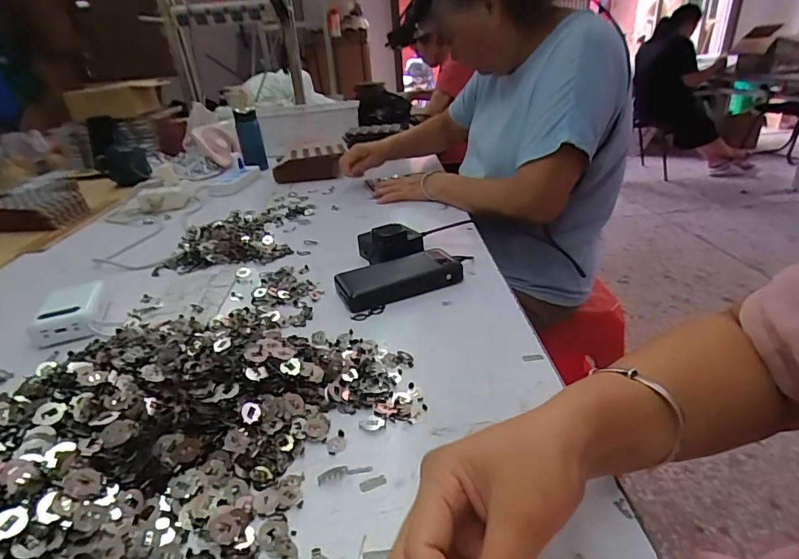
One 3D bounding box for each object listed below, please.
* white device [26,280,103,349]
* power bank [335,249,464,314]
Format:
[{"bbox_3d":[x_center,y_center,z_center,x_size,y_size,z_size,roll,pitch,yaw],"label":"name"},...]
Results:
[{"bbox_3d":[-0.413,0.041,0.568,0.070,0.033,0.113,-16,29,-19],"label":"white device"},{"bbox_3d":[0.002,-0.003,0.582,0.162,0.025,0.072,-16,29,-19],"label":"power bank"}]

